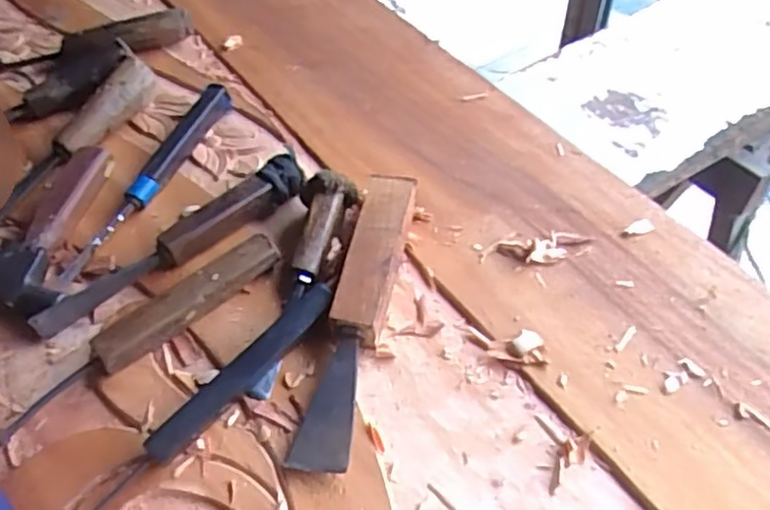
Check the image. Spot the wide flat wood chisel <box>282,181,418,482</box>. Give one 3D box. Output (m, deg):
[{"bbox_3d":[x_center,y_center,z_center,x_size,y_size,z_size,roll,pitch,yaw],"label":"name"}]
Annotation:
[{"bbox_3d":[-0.018,0.037,0.447,0.037,0.045,0.213,9,52,10],"label":"wide flat wood chisel"}]

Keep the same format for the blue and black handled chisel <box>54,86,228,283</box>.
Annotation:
[{"bbox_3d":[-0.195,-0.068,0.552,0.032,0.022,0.222,14,53,14],"label":"blue and black handled chisel"}]

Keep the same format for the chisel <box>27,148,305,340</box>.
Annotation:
[{"bbox_3d":[-0.155,-0.011,0.493,0.222,0.032,0.024,-33,57,-22],"label":"chisel"}]

